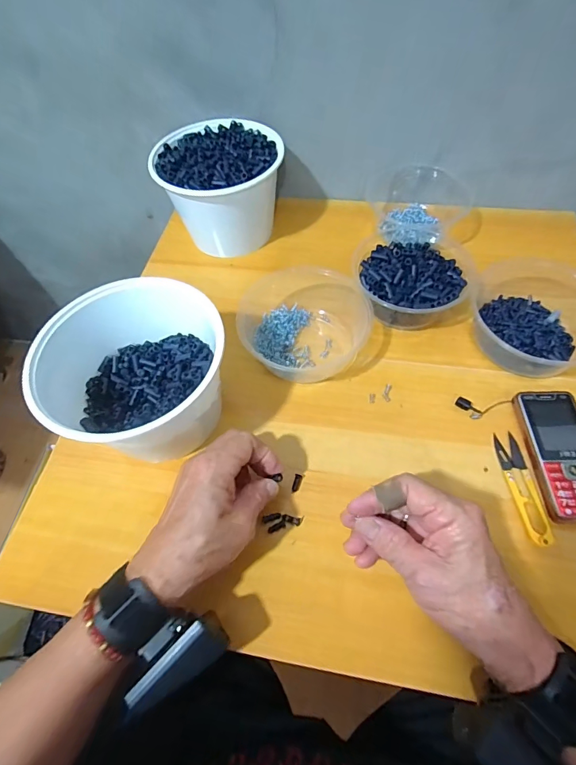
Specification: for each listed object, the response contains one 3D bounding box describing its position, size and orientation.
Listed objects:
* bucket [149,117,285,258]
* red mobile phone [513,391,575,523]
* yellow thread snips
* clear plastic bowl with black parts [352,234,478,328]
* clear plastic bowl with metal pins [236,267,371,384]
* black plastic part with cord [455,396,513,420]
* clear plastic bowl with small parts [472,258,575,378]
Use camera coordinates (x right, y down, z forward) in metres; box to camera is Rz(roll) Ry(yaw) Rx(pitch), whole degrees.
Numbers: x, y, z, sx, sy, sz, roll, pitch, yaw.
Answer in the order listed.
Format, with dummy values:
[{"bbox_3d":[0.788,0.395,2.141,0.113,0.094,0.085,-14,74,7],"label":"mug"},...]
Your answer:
[{"bbox_3d":[-0.088,-0.263,0.549,0.156,0.111,0.156,-2,59,3],"label":"bucket"},{"bbox_3d":[0.259,0.066,0.374,0.056,0.016,0.126,-1,59,4],"label":"red mobile phone"},{"bbox_3d":[0.216,0.095,0.365,0.022,0.009,0.103,-2,59,3],"label":"yellow thread snips"},{"bbox_3d":[0.145,-0.119,0.479,0.132,0.058,0.123,-2,59,3],"label":"clear plastic bowl with black parts"},{"bbox_3d":[0.026,-0.072,0.463,0.160,0.051,0.136,-11,59,-3],"label":"clear plastic bowl with metal pins"},{"bbox_3d":[0.202,0.027,0.411,0.054,0.005,0.022,6,59,7],"label":"black plastic part with cord"},{"bbox_3d":[0.297,-0.072,0.451,0.161,0.045,0.178,17,61,14],"label":"clear plastic bowl with small parts"}]

